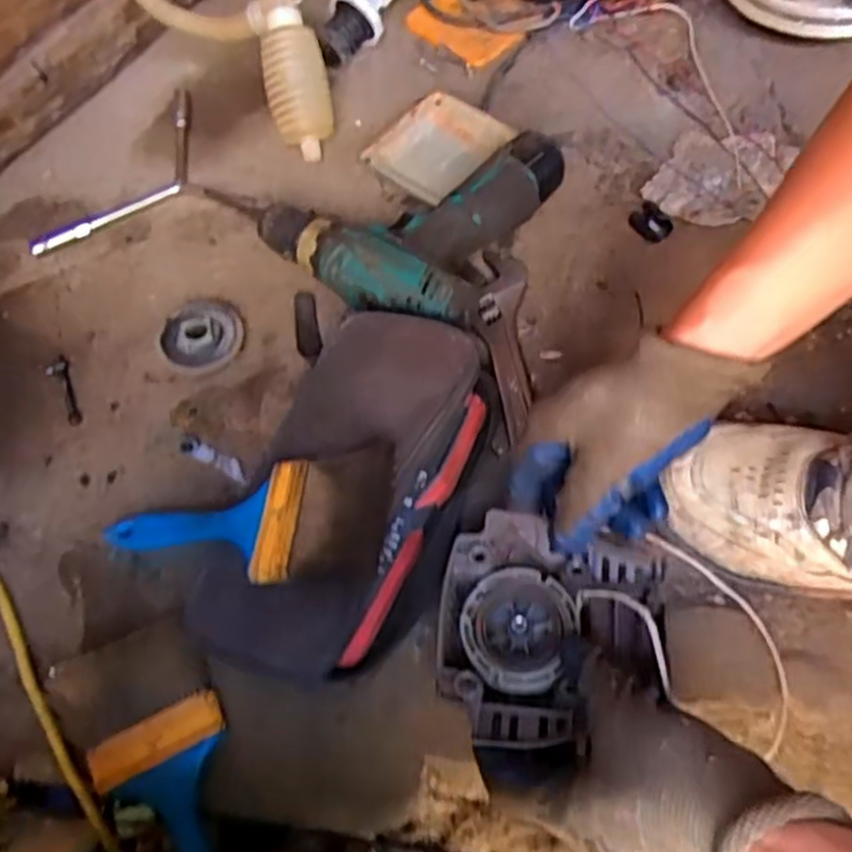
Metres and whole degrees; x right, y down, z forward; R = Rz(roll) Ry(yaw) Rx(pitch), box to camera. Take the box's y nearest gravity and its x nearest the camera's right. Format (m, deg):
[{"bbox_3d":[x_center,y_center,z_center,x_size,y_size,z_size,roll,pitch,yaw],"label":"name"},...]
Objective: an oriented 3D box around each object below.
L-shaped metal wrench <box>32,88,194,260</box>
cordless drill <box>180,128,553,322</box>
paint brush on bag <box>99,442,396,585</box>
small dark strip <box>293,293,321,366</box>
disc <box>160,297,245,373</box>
[{"bbox_3d":[-0.245,-0.214,0.644,0.075,0.009,0.213,25,65,15],"label":"L-shaped metal wrench"},{"bbox_3d":[-0.047,-0.179,0.592,0.252,0.061,0.184,25,66,15],"label":"cordless drill"},{"bbox_3d":[-0.112,0.057,0.447,0.189,0.022,0.079,-8,59,22],"label":"paint brush on bag"},{"bbox_3d":[-0.089,-0.073,0.558,0.017,0.016,0.069,-11,62,-4],"label":"small dark strip"},{"bbox_3d":[-0.166,-0.065,0.554,0.059,0.024,0.053,-22,63,-10],"label":"disc"}]

